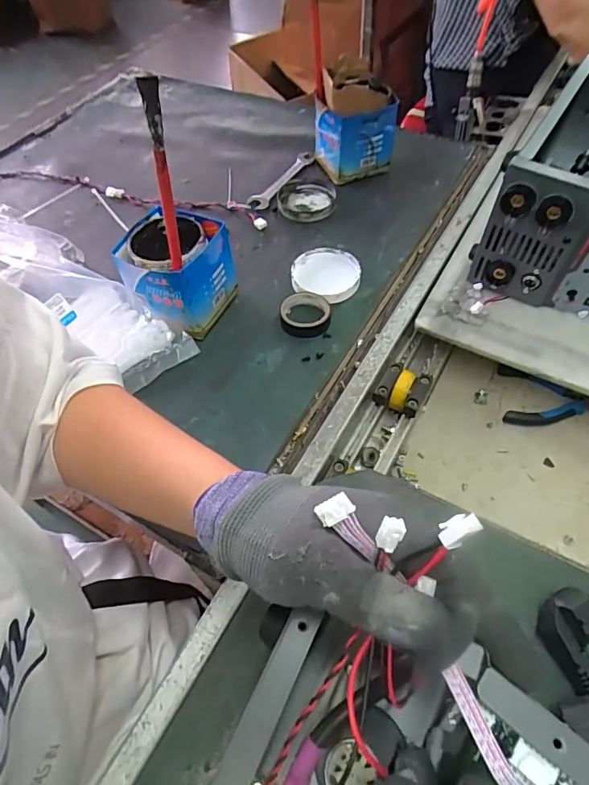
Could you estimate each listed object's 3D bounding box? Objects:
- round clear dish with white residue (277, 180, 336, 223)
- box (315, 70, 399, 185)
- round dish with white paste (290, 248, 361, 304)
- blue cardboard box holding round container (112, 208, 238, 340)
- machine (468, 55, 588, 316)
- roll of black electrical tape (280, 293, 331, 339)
[{"bbox_3d":[0.018,-0.285,0.694,0.083,0.011,0.086,1,55,5],"label":"round clear dish with white residue"},{"bbox_3d":[0.083,-0.395,0.695,0.108,0.122,0.107,-13,55,-5],"label":"box"},{"bbox_3d":[0.039,-0.151,0.594,0.085,0.015,0.091,-2,54,3],"label":"round dish with white paste"},{"bbox_3d":[-0.133,-0.134,0.538,0.097,0.105,0.100,18,58,16],"label":"blue cardboard box holding round container"},{"bbox_3d":[0.362,-0.252,0.563,0.168,0.151,0.317,27,61,21],"label":"machine"},{"bbox_3d":[0.013,-0.091,0.552,0.058,0.017,0.055,-2,54,3],"label":"roll of black electrical tape"}]

